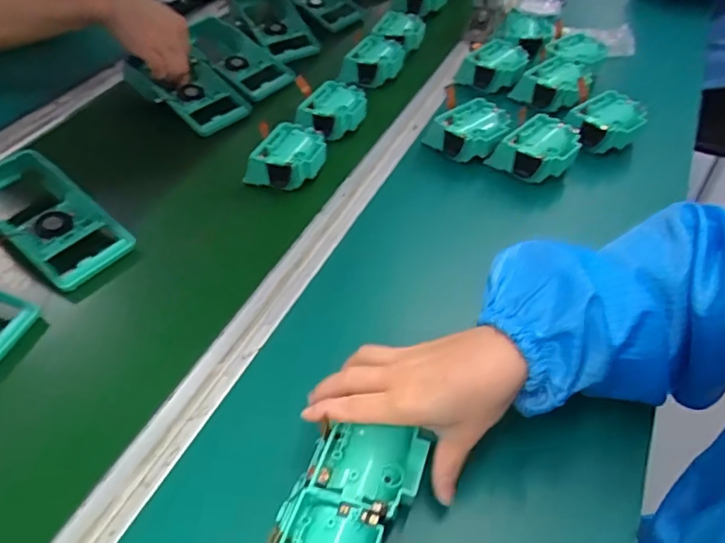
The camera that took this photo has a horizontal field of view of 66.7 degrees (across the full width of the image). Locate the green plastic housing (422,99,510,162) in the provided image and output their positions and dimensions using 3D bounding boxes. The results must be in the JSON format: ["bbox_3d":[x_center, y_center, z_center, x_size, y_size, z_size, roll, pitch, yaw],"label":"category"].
[{"bbox_3d":[0.120,-0.157,0.619,0.089,0.036,0.073,-22,50,-14],"label":"green plastic housing"}]

